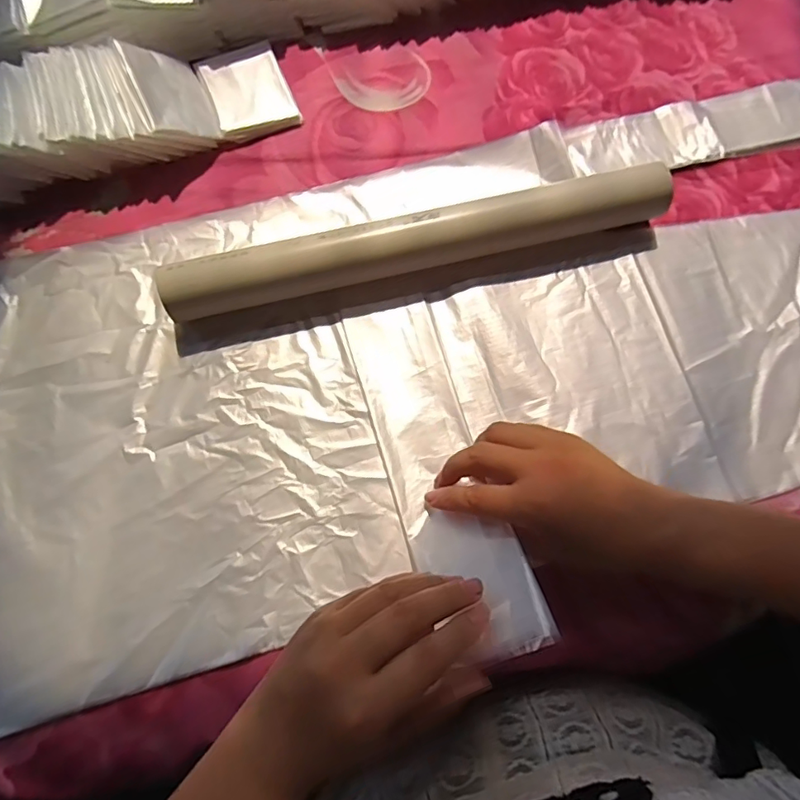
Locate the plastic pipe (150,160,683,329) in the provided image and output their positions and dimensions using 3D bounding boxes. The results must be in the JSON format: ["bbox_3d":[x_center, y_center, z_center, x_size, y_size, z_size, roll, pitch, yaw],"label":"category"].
[{"bbox_3d":[0.015,-0.106,0.361,0.346,0.039,0.036,-13,76,-3],"label":"plastic pipe"}]

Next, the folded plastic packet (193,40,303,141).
[{"bbox_3d":[-0.124,-0.255,0.421,0.063,0.010,0.088,-23,77,-5],"label":"folded plastic packet"}]

